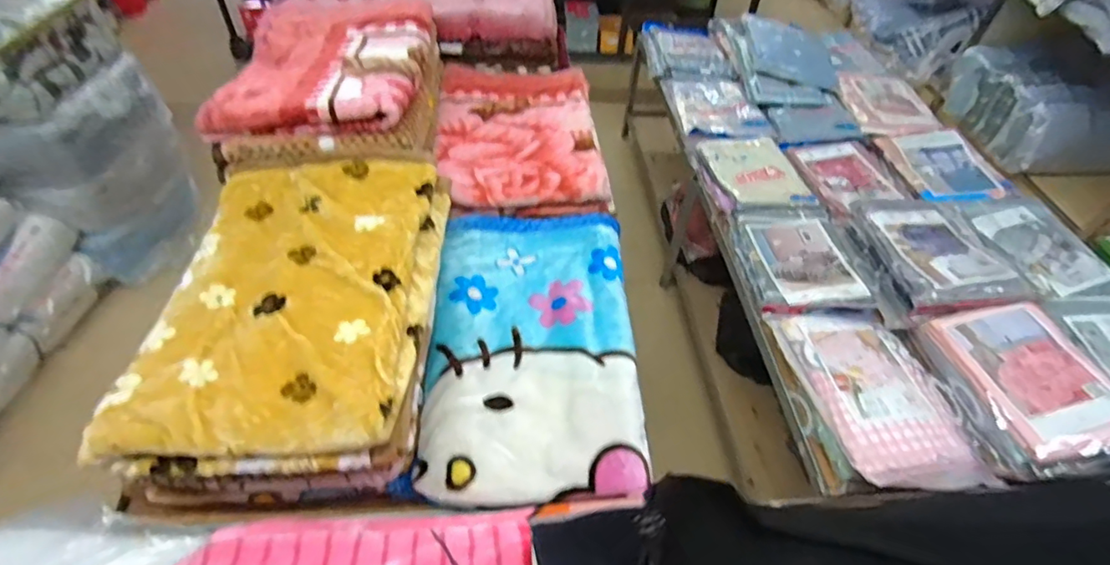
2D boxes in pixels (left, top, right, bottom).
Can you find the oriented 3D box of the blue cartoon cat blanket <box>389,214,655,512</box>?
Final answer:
[{"bbox_3d":[-0.046,0.113,1.134,0.415,0.094,0.644,1,47,-3],"label":"blue cartoon cat blanket"}]

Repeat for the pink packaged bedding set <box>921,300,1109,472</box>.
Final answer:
[{"bbox_3d":[0.961,0.186,1.097,0.262,0.066,0.316,-6,48,-9],"label":"pink packaged bedding set"}]

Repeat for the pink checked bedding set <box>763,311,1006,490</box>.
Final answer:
[{"bbox_3d":[0.667,0.223,1.129,0.289,0.067,0.400,-9,48,-11],"label":"pink checked bedding set"}]

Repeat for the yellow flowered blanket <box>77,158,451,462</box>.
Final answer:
[{"bbox_3d":[-0.472,0.002,1.007,0.476,0.079,0.638,1,47,-2],"label":"yellow flowered blanket"}]

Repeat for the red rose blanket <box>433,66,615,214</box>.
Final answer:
[{"bbox_3d":[-0.102,-0.419,1.531,0.424,0.078,0.626,-3,47,-6],"label":"red rose blanket"}]

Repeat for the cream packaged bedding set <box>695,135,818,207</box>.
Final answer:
[{"bbox_3d":[0.573,-0.316,1.555,0.248,0.042,0.281,-8,48,-11],"label":"cream packaged bedding set"}]

